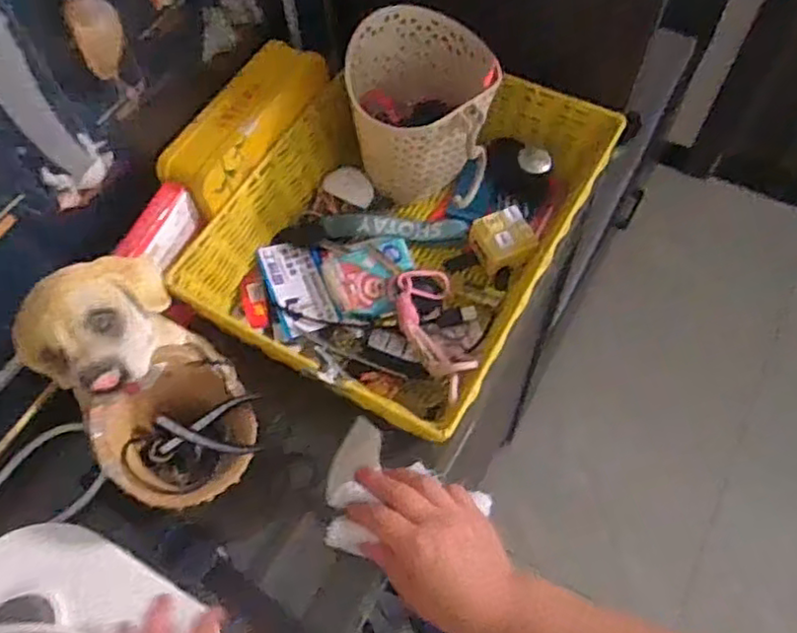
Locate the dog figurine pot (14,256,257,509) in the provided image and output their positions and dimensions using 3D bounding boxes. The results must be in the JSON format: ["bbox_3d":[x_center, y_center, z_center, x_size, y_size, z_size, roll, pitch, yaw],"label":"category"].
[{"bbox_3d":[-0.164,0.049,0.436,0.102,0.142,0.138,-33,64,-14],"label":"dog figurine pot"}]

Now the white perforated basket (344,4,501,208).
[{"bbox_3d":[0.022,-0.173,0.563,0.113,0.129,0.116,-7,61,0],"label":"white perforated basket"}]

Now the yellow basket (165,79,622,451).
[{"bbox_3d":[0.009,-0.076,0.563,0.248,0.086,0.331,26,65,17],"label":"yellow basket"}]

